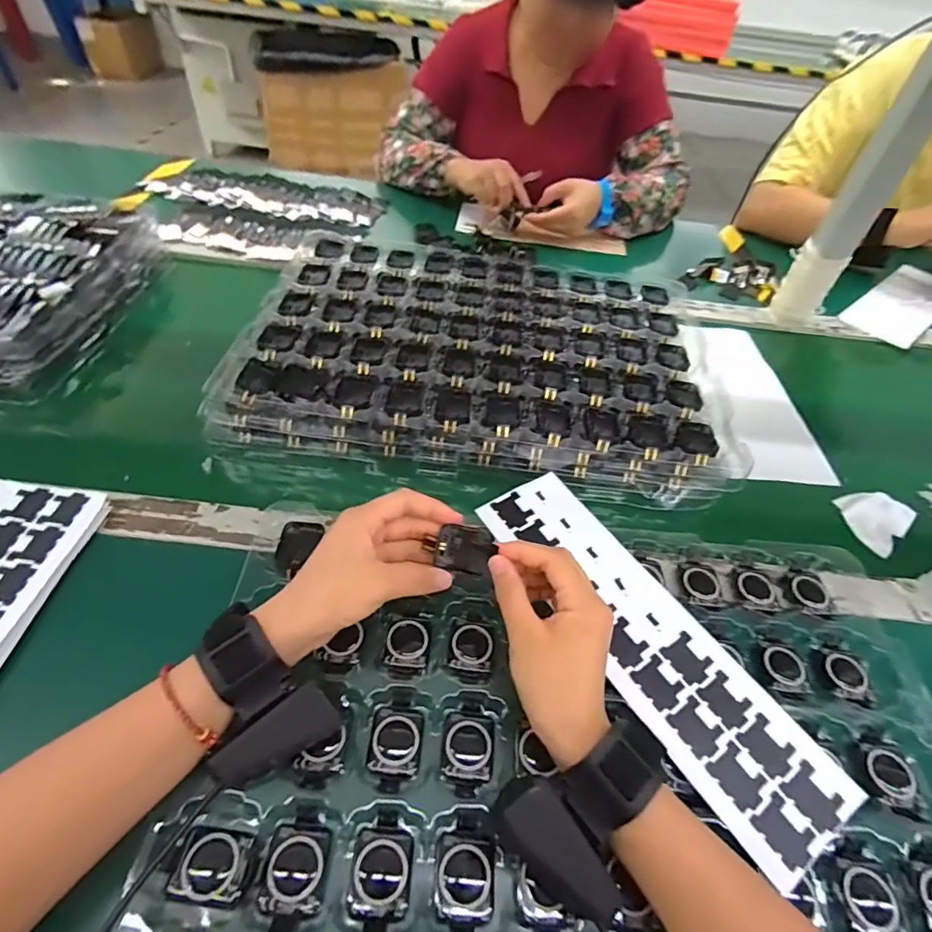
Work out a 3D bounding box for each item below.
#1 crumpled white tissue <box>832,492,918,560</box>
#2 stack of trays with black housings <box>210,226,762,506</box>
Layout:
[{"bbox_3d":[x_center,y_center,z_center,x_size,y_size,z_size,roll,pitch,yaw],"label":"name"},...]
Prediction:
[{"bbox_3d":[0.398,0.049,0.496,0.079,0.009,0.060,-33,59,-30],"label":"crumpled white tissue"},{"bbox_3d":[0.022,-0.146,0.564,0.489,0.052,0.353,7,48,0],"label":"stack of trays with black housings"}]

